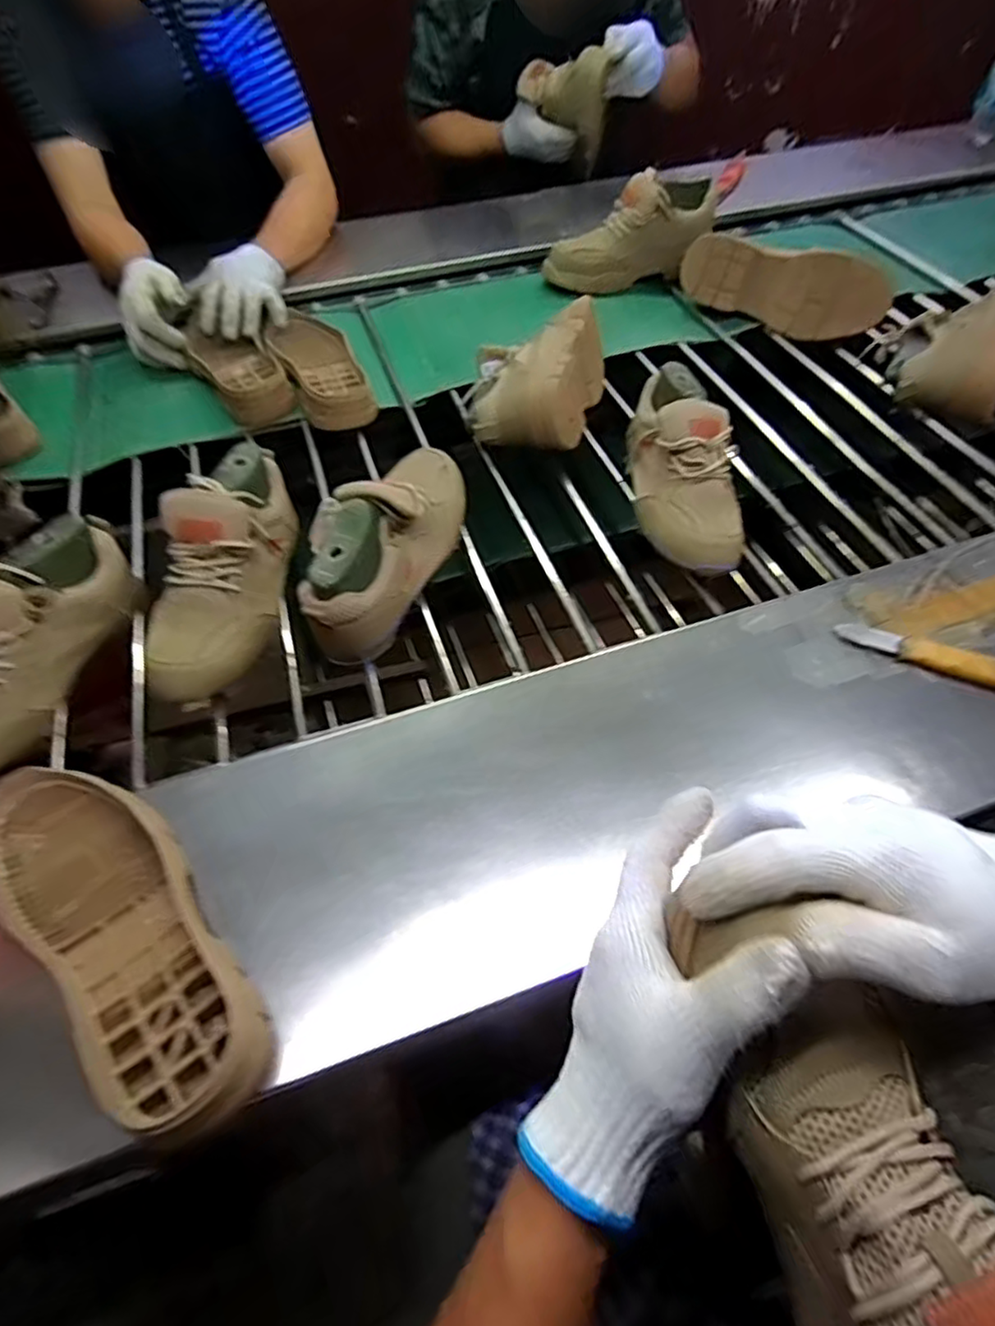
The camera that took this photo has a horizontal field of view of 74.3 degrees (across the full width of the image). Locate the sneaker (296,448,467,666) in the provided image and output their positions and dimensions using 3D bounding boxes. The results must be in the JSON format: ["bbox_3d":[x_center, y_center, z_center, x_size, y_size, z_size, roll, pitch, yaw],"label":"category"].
[{"bbox_3d":[-0.108,-0.131,0.645,0.098,0.106,0.273,16,55,11],"label":"sneaker"}]

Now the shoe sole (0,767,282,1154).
[{"bbox_3d":[-0.253,0.169,0.436,0.295,0.035,0.104,37,62,23],"label":"shoe sole"}]

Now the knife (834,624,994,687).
[{"bbox_3d":[0.383,-0.005,0.570,0.163,0.014,0.025,22,57,15],"label":"knife"}]

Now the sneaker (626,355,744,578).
[{"bbox_3d":[0.199,-0.215,0.711,0.100,0.105,0.273,-5,65,-3],"label":"sneaker"}]

